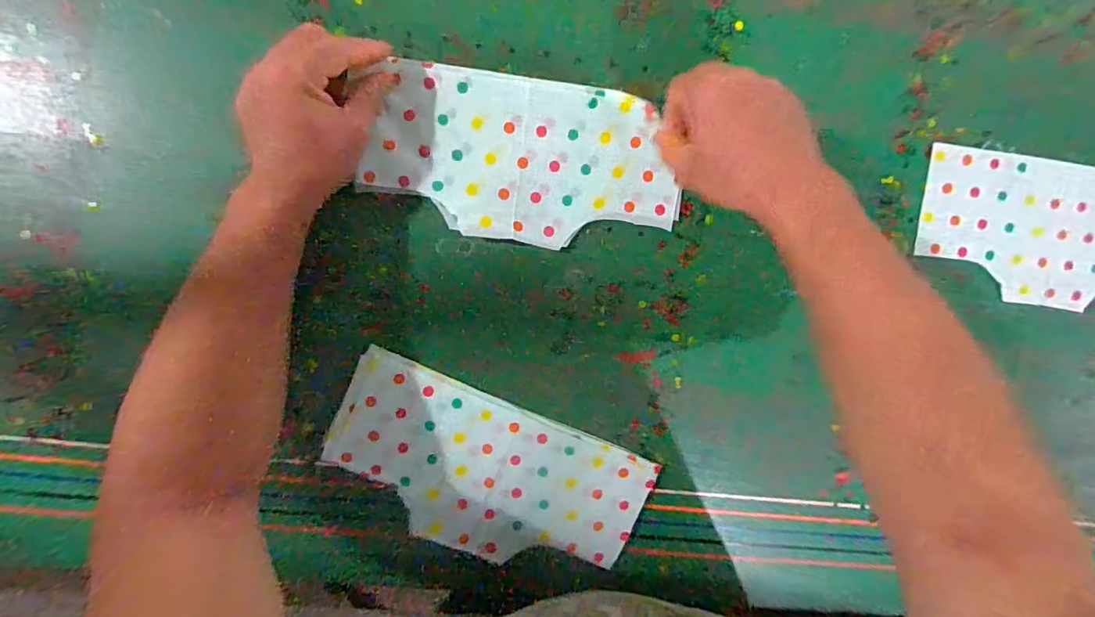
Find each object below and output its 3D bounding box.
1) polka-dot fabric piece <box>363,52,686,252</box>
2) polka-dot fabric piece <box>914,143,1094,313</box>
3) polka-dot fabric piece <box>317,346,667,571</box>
[{"bbox_3d":[-0.015,-0.128,0.456,0.263,0.013,0.138,8,94,-6],"label":"polka-dot fabric piece"},{"bbox_3d":[0.493,-0.071,0.506,0.273,0.007,0.134,6,96,-6],"label":"polka-dot fabric piece"},{"bbox_3d":[-0.055,0.156,0.480,0.286,0.010,0.143,24,92,-7],"label":"polka-dot fabric piece"}]

